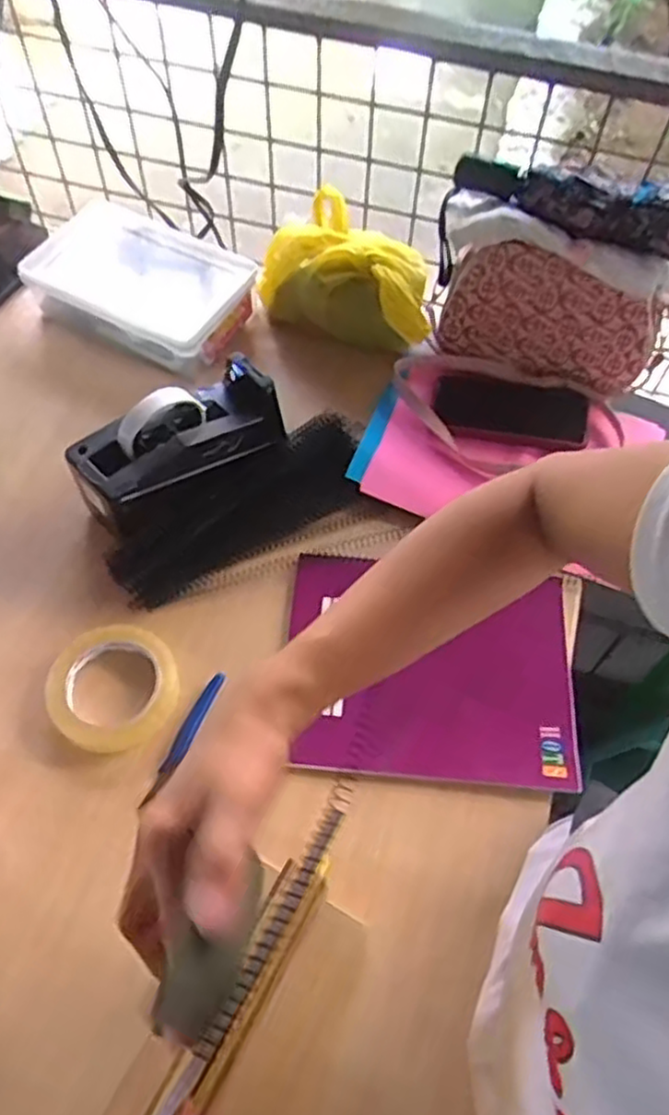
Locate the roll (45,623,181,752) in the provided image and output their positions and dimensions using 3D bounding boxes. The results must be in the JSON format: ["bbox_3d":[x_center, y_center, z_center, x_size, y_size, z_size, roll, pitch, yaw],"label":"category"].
[{"bbox_3d":[-0.184,0.108,0.611,0.105,0.022,0.102,1,60,-1],"label":"roll"}]

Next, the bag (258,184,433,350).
[{"bbox_3d":[0.018,-0.306,0.783,0.202,0.102,0.098,25,62,12],"label":"bag"}]

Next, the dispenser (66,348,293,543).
[{"bbox_3d":[-0.141,-0.102,0.682,0.198,0.107,0.082,-36,67,-20],"label":"dispenser"}]

